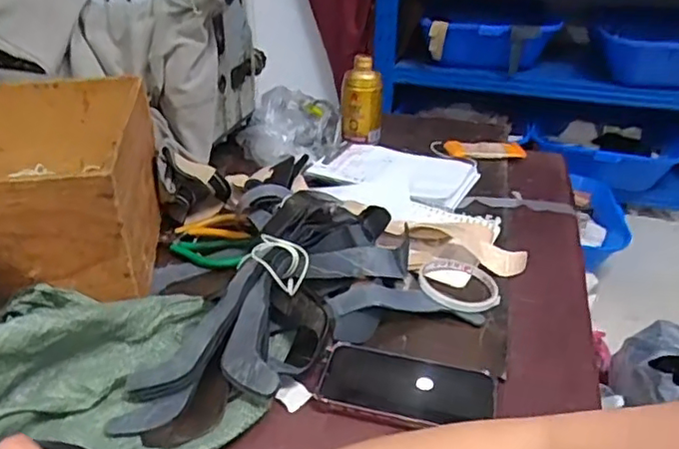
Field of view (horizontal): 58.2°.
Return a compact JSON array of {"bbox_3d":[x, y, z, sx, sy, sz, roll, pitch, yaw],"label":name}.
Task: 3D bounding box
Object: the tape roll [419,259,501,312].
[{"bbox_3d":[0.128,0.064,0.657,0.083,0.011,0.090,3,30,3],"label":"tape roll"}]

